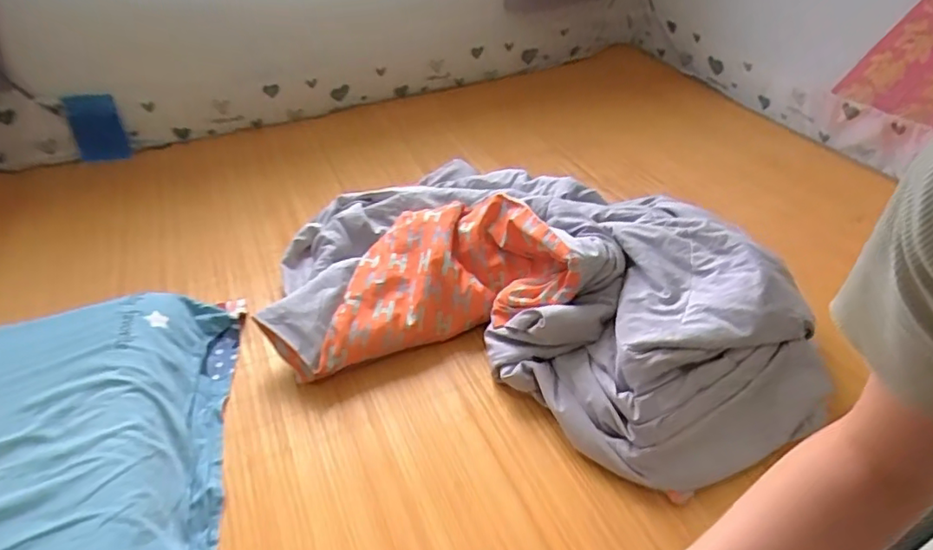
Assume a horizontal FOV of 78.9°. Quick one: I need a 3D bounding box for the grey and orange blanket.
[{"bbox_3d":[0.108,-0.024,0.976,0.919,0.190,0.610,15,43,20],"label":"grey and orange blanket"}]

